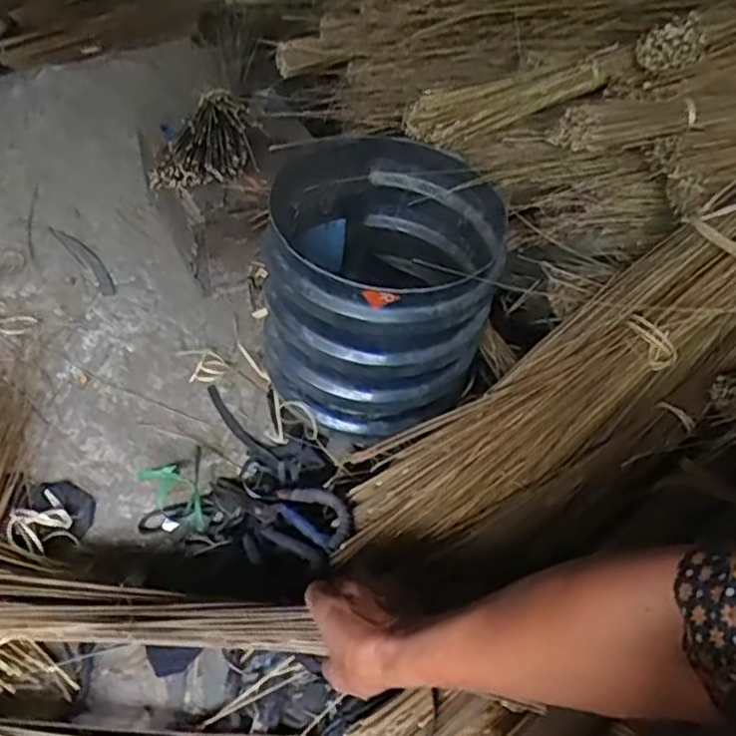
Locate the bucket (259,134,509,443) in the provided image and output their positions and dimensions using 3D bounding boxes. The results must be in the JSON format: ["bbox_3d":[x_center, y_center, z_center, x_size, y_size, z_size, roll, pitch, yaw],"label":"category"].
[{"bbox_3d":[0.014,-0.094,0.794,0.244,0.244,0.253,5,47,-3],"label":"bucket"}]

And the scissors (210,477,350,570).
[{"bbox_3d":[-0.110,0.168,0.761,0.194,0.023,0.092,12,47,30],"label":"scissors"}]

